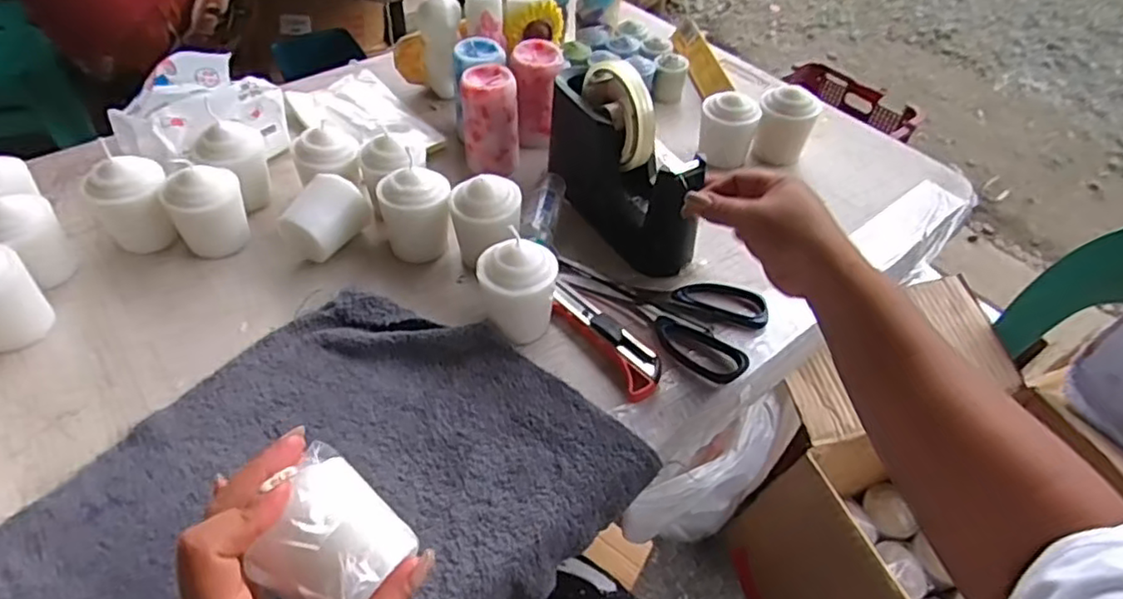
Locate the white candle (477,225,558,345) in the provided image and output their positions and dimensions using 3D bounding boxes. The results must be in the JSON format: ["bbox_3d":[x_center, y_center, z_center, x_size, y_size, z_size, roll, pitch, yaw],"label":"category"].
[{"bbox_3d":[-0.033,-0.005,0.478,0.055,0.070,0.050,8,47,5],"label":"white candle"}]

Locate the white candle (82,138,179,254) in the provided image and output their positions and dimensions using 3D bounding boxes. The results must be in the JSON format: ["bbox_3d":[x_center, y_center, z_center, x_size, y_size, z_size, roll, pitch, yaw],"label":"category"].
[{"bbox_3d":[-0.343,-0.074,0.524,0.054,0.072,0.045,-11,48,-13],"label":"white candle"}]

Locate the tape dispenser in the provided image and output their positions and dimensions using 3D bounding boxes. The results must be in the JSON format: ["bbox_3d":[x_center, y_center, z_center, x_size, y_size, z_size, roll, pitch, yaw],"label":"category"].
[{"bbox_3d":[0.053,-0.122,0.552,0.050,0.130,0.175,-23,52,-22],"label":"tape dispenser"}]

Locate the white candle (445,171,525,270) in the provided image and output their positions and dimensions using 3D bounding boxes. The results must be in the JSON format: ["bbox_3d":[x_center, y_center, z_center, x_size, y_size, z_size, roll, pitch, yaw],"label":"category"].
[{"bbox_3d":[-0.060,-0.065,0.532,0.052,0.072,0.053,33,54,26],"label":"white candle"}]

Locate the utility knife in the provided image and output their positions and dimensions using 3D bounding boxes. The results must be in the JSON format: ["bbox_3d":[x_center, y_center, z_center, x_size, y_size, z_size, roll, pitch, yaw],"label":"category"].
[{"bbox_3d":[0.034,0.027,0.491,0.036,0.018,0.123,-23,52,-23],"label":"utility knife"}]

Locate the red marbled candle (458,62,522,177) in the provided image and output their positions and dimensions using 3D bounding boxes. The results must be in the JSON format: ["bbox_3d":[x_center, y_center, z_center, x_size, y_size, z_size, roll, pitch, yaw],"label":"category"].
[{"bbox_3d":[-0.067,-0.169,0.617,0.053,0.087,0.053,-3,47,-6],"label":"red marbled candle"}]

